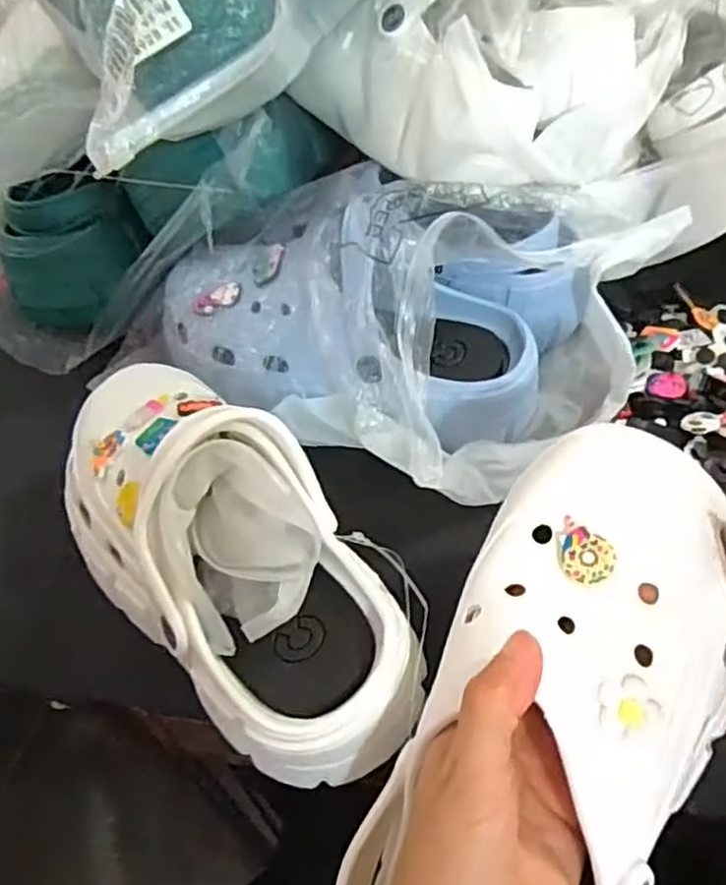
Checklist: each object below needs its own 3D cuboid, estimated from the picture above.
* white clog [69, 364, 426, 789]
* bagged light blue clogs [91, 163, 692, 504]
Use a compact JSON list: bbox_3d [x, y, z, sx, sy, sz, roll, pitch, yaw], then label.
[{"bbox_3d":[-0.072,0.039,0.333,0.099,0.084,0.247,-36,56,-22],"label":"white clog"},{"bbox_3d":[0.004,-0.093,0.446,0.319,0.127,0.205,18,54,19],"label":"bagged light blue clogs"}]

